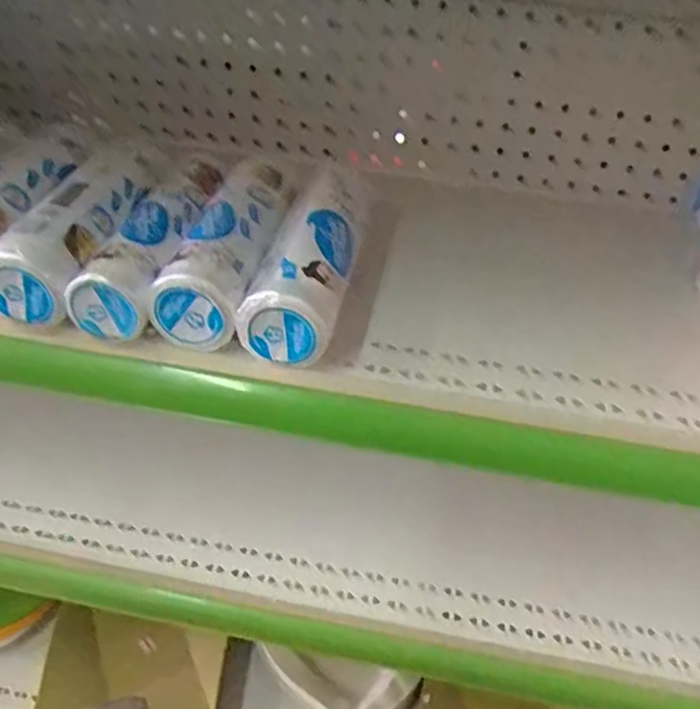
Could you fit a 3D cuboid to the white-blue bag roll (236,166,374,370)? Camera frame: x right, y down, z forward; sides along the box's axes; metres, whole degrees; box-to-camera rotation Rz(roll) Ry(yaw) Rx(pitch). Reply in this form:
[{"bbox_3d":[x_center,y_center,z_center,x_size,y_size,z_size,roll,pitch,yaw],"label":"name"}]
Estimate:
[{"bbox_3d":[-0.021,-0.067,0.472,0.055,0.051,0.175,12,41,8],"label":"white-blue bag roll"}]

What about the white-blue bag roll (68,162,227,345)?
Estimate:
[{"bbox_3d":[-0.132,-0.083,0.487,0.058,0.050,0.180,9,41,4],"label":"white-blue bag roll"}]

